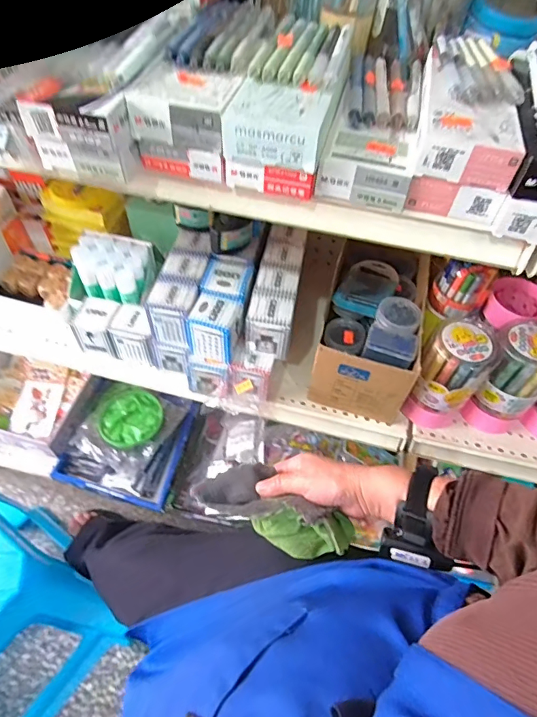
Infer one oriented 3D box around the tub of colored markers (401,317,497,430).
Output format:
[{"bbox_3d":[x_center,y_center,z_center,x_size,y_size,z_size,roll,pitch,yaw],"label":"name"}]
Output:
[{"bbox_3d":[0.224,0.026,0.561,0.071,0.145,0.077,2,54,-3],"label":"tub of colored markers"}]

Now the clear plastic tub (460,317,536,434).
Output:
[{"bbox_3d":[0.311,0.019,0.560,0.074,0.120,0.079,24,48,13],"label":"clear plastic tub"}]

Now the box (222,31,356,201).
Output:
[{"bbox_3d":[0.020,-0.205,0.369,0.074,0.062,0.153,14,54,6],"label":"box"}]

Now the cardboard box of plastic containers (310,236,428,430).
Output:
[{"bbox_3d":[0.145,-0.054,0.627,0.118,0.108,0.248,15,54,7],"label":"cardboard box of plastic containers"}]

